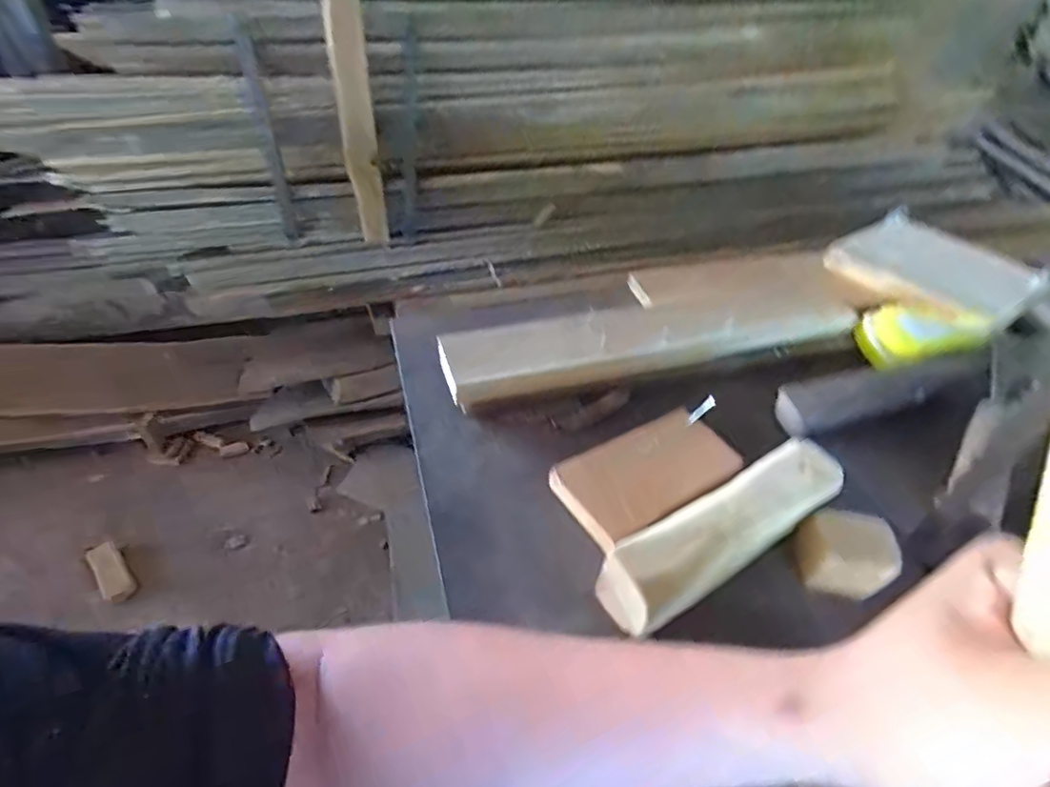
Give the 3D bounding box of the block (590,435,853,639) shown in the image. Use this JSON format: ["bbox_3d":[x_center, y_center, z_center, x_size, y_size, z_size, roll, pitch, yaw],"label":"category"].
[{"bbox_3d":[0.128,0.082,0.348,0.188,0.030,0.043,-23,50,-26],"label":"block"}]

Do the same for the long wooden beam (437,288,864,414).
[{"bbox_3d":[0.119,-0.050,0.503,0.384,0.036,0.077,-9,45,-14],"label":"long wooden beam"}]

